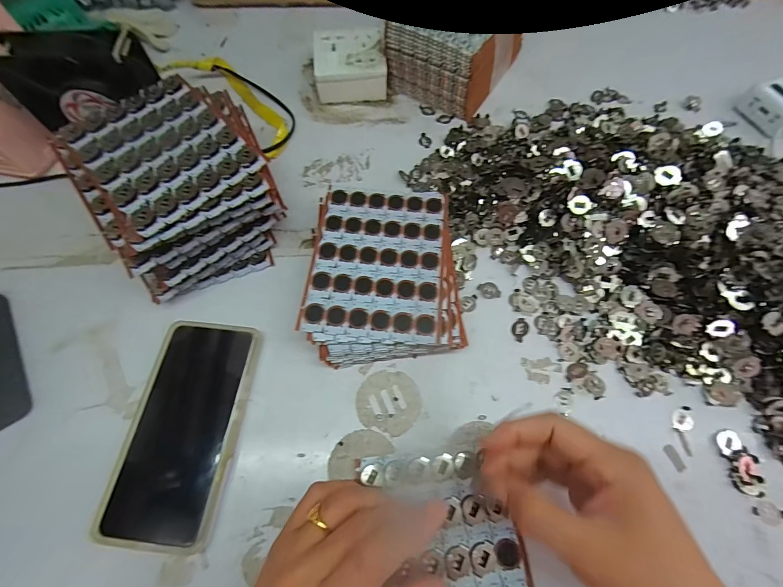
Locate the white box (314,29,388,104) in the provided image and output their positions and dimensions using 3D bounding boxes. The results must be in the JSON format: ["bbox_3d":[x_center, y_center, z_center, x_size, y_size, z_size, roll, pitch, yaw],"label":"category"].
[{"bbox_3d":[-0.053,-0.292,0.453,0.087,0.043,0.087,-5,65,-2],"label":"white box"}]

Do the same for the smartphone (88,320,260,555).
[{"bbox_3d":[-0.165,0.106,0.285,0.082,0.014,0.166,5,65,2],"label":"smartphone"}]

